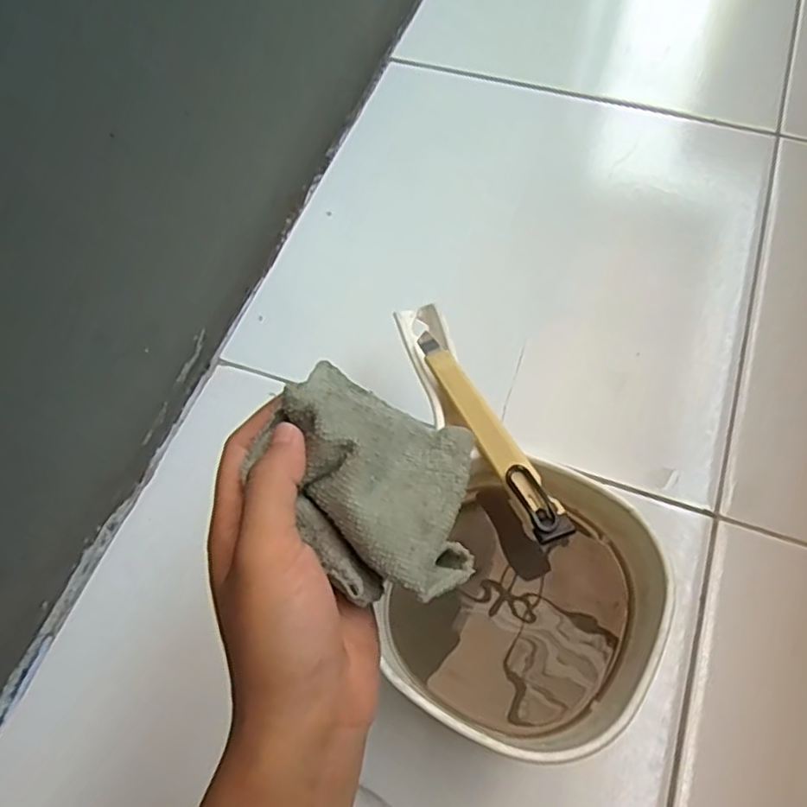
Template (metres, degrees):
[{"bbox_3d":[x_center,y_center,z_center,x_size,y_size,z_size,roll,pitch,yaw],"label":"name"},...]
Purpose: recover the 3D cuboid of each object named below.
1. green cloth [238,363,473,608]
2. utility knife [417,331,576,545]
[{"bbox_3d":[-0.012,0.032,0.253,0.085,0.036,0.073,22,66,13],"label":"green cloth"},{"bbox_3d":[0.046,0.014,0.370,0.020,0.012,0.144,-27,65,-11],"label":"utility knife"}]

